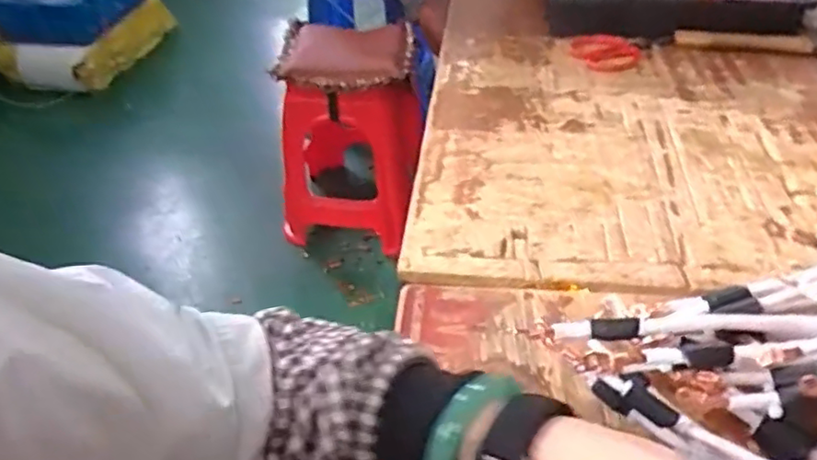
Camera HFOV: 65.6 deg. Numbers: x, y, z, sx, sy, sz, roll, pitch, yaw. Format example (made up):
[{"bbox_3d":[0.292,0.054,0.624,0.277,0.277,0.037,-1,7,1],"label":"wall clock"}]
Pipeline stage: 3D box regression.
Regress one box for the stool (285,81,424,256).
[{"bbox_3d":[-0.143,-0.239,1.727,0.398,0.473,0.361,10,42,14],"label":"stool"}]

